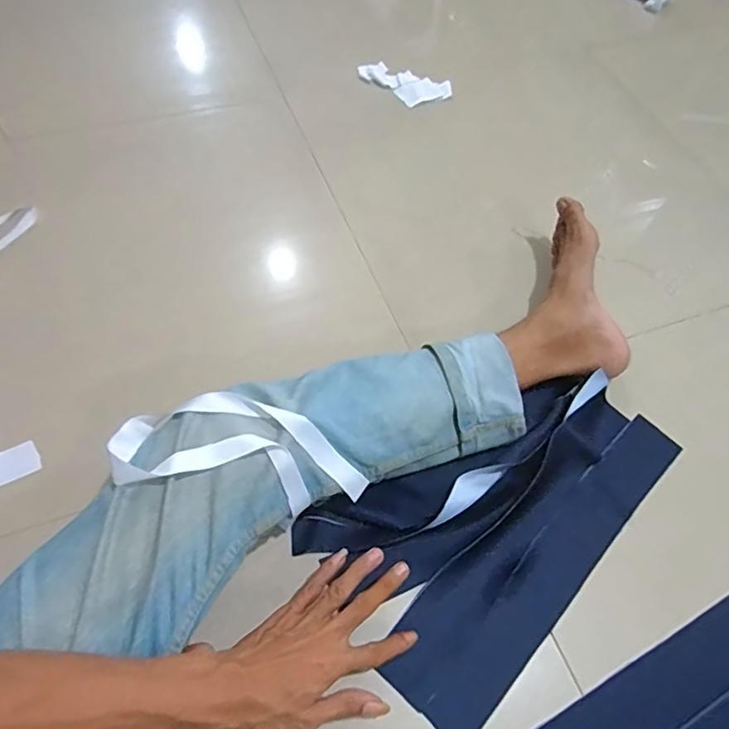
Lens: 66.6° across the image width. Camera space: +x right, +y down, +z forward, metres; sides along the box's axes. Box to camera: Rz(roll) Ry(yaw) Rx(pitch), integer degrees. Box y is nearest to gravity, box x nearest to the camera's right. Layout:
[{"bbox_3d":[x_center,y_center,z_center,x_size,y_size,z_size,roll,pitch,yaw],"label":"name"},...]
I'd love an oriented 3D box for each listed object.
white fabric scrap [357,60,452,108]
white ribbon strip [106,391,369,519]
[{"bbox_3d":[0.071,-0.489,0.965,0.146,0.022,0.072,35,62,17],"label":"white fabric scrap"},{"bbox_3d":[-0.102,0.075,0.486,0.216,0.049,0.082,10,55,-11],"label":"white ribbon strip"}]

